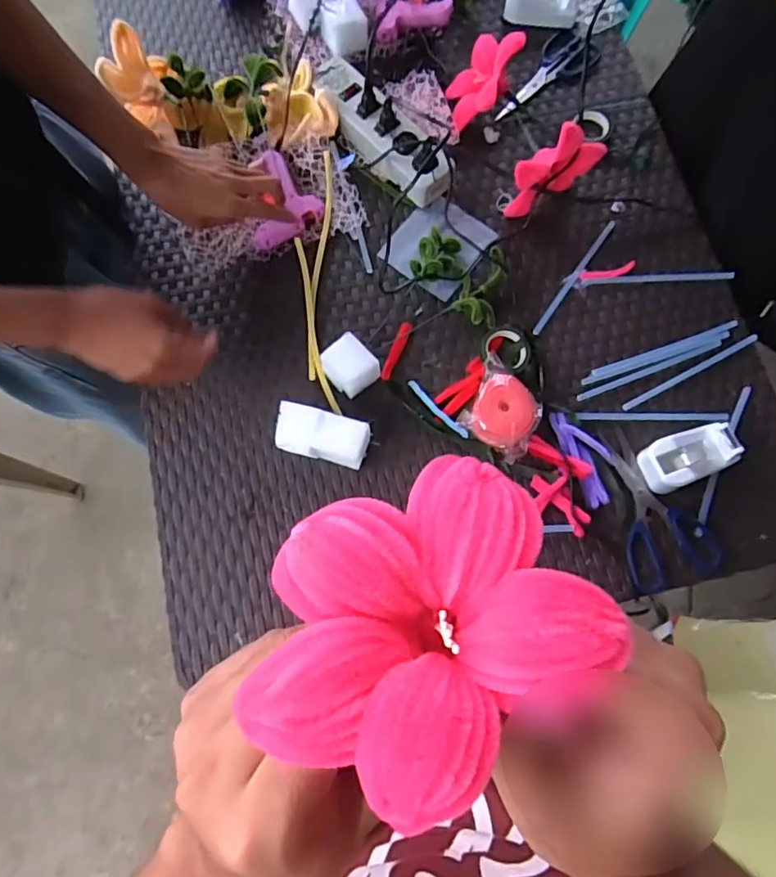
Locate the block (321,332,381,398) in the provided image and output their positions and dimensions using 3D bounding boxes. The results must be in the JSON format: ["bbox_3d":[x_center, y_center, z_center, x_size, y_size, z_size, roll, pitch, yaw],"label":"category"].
[{"bbox_3d":[-0.044,-0.082,0.655,0.052,0.044,0.065,-42,80,-10],"label":"block"}]

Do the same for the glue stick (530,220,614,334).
[{"bbox_3d":[0.234,-0.201,0.706,0.013,0.011,0.183,36,78,8],"label":"glue stick"}]

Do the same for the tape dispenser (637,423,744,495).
[{"bbox_3d":[0.332,0.020,0.626,0.095,0.043,0.054,-22,77,-6],"label":"tape dispenser"}]

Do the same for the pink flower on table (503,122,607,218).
[{"bbox_3d":[0.204,-0.333,0.690,0.124,0.116,0.046,-35,79,-9],"label":"pink flower on table"}]

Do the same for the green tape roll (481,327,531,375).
[{"bbox_3d":[0.141,-0.108,0.666,0.060,0.024,0.057,0,76,-1],"label":"green tape roll"}]

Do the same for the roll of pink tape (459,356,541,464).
[{"bbox_3d":[0.129,-0.033,0.639,0.091,0.052,0.084,0,76,-1],"label":"roll of pink tape"}]

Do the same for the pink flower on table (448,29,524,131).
[{"bbox_3d":[0.121,-0.470,0.735,0.082,0.096,0.116,17,76,4],"label":"pink flower on table"}]

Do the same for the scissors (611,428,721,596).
[{"bbox_3d":[0.305,0.075,0.628,0.097,0.013,0.179,-4,76,-2],"label":"scissors"}]

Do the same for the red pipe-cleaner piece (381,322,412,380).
[{"bbox_3d":[0.010,-0.106,0.678,0.013,0.005,0.077,22,77,5],"label":"red pipe-cleaner piece"}]

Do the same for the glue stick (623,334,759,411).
[{"bbox_3d":[0.360,-0.080,0.673,0.183,0.011,0.011,-27,78,-7],"label":"glue stick"}]

